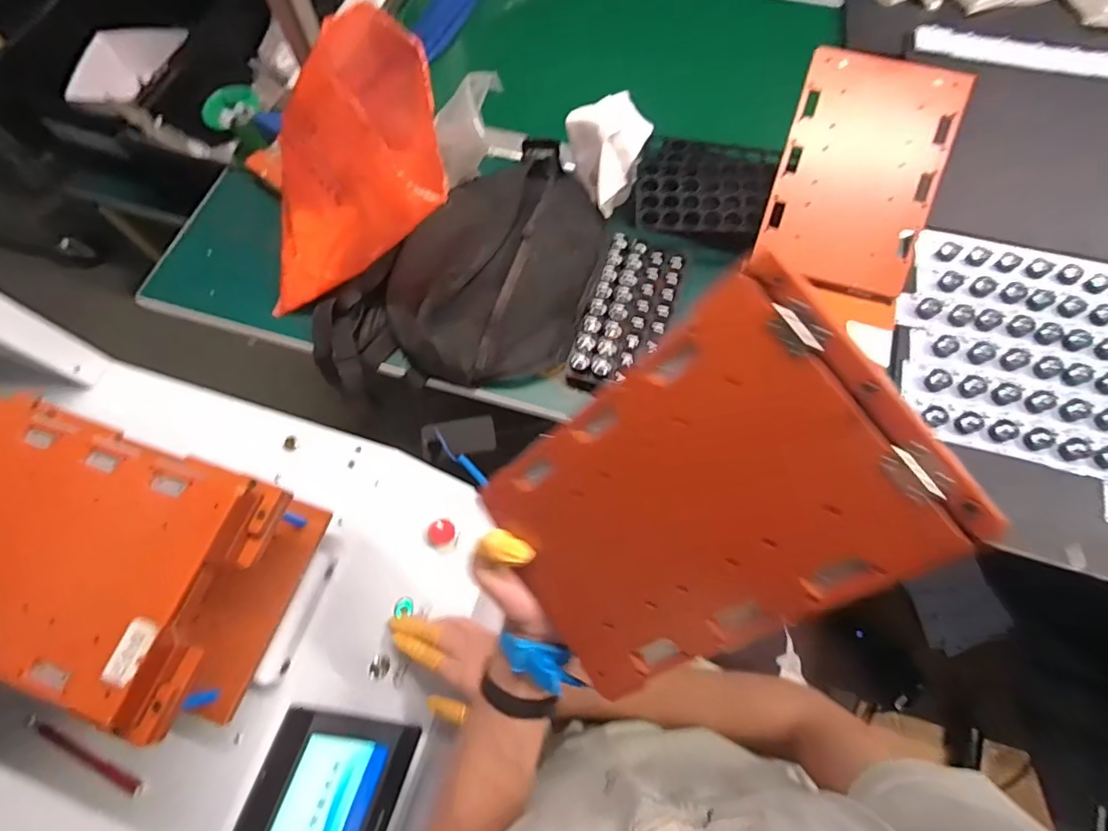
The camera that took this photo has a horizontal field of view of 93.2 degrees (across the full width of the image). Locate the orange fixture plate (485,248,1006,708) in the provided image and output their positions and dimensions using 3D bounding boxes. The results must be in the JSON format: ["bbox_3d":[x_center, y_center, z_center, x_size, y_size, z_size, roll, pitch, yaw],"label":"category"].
[{"bbox_3d":[0.071,0.054,0.301,0.243,0.007,0.159,-41,78,31],"label":"orange fixture plate"}]

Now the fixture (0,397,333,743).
[{"bbox_3d":[-0.366,0.118,0.440,0.248,0.137,0.176,17,70,8],"label":"fixture"}]

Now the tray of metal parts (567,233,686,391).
[{"bbox_3d":[0.084,-0.114,0.592,0.090,0.029,0.195,17,70,8],"label":"tray of metal parts"}]

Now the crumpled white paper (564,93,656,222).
[{"bbox_3d":[0.072,-0.309,0.624,0.082,0.095,0.093,-27,70,-9],"label":"crumpled white paper"}]

